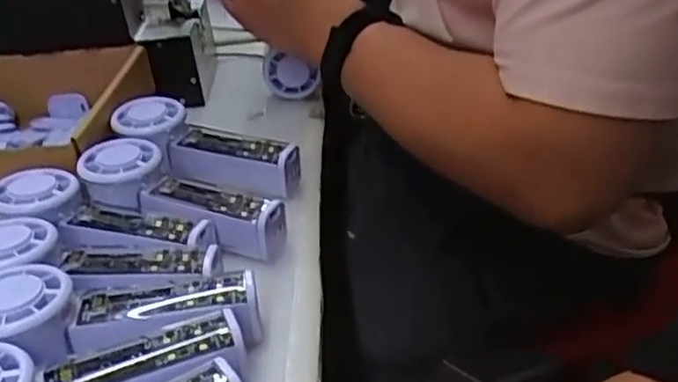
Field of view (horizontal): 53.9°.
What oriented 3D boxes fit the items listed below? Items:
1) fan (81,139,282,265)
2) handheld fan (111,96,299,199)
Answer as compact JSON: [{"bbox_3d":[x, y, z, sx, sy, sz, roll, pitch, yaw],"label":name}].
[{"bbox_3d":[-0.110,0.001,0.457,0.154,0.034,0.052,21,39,15],"label":"fan"},{"bbox_3d":[-0.107,-0.034,0.523,0.159,0.051,0.056,21,39,12],"label":"handheld fan"}]

